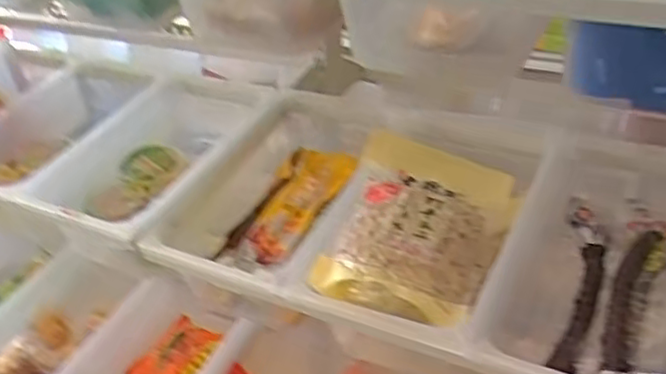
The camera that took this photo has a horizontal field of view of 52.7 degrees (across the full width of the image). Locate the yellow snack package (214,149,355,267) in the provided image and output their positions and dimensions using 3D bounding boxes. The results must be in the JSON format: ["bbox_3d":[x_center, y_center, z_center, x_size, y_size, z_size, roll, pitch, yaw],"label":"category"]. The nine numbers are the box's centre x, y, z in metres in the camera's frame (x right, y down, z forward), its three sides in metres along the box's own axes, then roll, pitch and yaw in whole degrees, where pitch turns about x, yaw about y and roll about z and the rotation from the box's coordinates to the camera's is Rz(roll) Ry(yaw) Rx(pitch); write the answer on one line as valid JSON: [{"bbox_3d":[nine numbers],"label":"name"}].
[{"bbox_3d":[-0.061,0.031,0.843,0.105,0.041,0.200,16,52,30],"label":"yellow snack package"}]

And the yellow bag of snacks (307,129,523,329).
[{"bbox_3d":[0.094,0.031,0.716,0.164,0.106,0.235,10,25,19],"label":"yellow bag of snacks"}]

